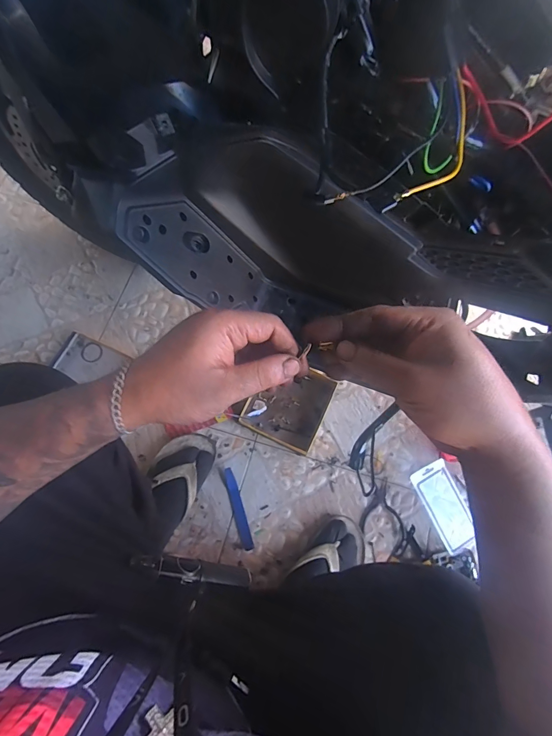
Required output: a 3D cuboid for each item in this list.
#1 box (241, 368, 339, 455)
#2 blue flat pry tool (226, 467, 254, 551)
[{"bbox_3d":[0.028,0.077,0.790,0.158,0.044,0.169,26,76,6],"label":"box"},{"bbox_3d":[-0.076,0.284,0.731,0.021,0.011,0.158,-14,74,-9],"label":"blue flat pry tool"}]

